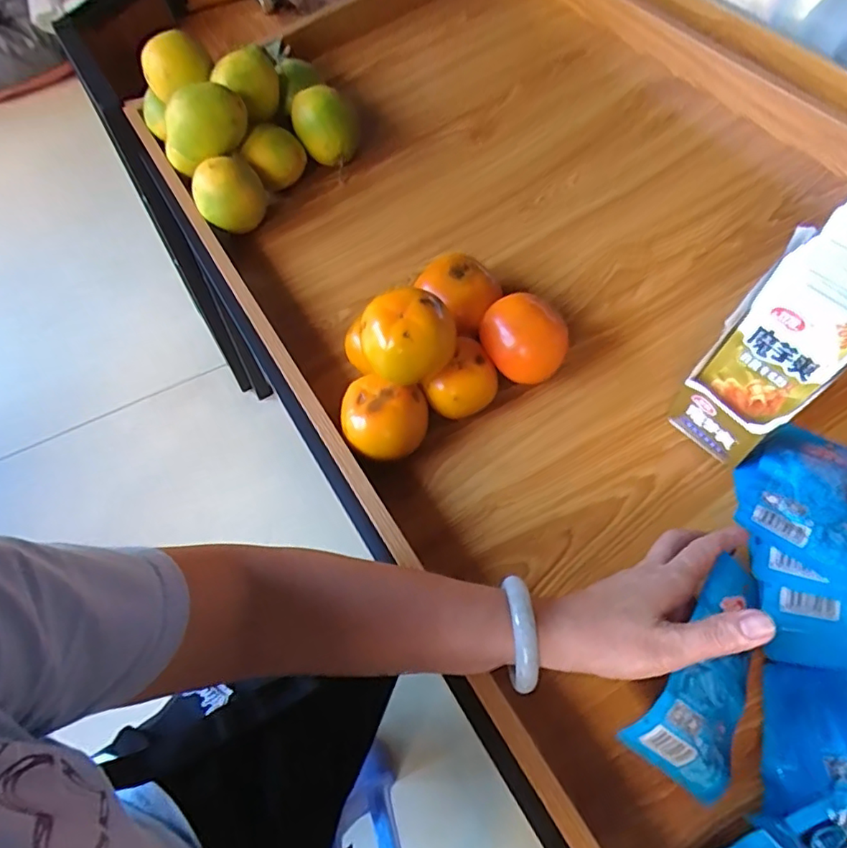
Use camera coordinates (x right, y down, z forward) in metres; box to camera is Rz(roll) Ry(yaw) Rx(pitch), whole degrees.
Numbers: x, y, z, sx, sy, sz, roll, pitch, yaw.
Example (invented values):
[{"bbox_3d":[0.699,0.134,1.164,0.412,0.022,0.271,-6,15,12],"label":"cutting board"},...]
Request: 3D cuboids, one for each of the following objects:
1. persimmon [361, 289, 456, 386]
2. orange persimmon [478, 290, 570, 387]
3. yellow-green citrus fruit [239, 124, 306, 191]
[{"bbox_3d":[-0.014,-0.083,0.499,0.083,0.057,0.069,0,58,1],"label":"persimmon"},{"bbox_3d":[0.093,-0.076,0.518,0.073,0.070,0.066,35,65,20],"label":"orange persimmon"},{"bbox_3d":[-0.191,-0.341,0.718,0.076,0.074,0.060,-19,60,-11],"label":"yellow-green citrus fruit"}]

